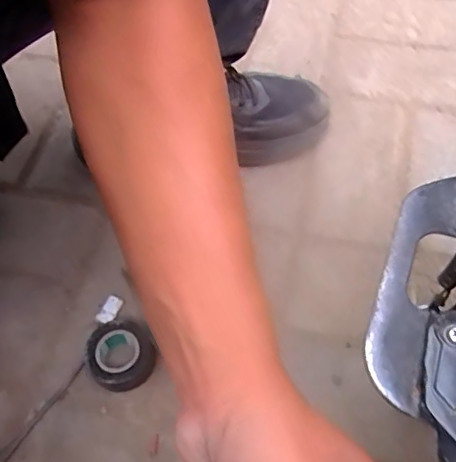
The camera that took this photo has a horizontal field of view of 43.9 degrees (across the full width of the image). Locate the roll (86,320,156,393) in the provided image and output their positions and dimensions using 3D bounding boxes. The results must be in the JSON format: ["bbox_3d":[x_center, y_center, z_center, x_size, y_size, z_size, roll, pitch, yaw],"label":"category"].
[{"bbox_3d":[-0.096,0.111,0.504,0.055,0.031,0.057,-1,58,2],"label":"roll"}]

